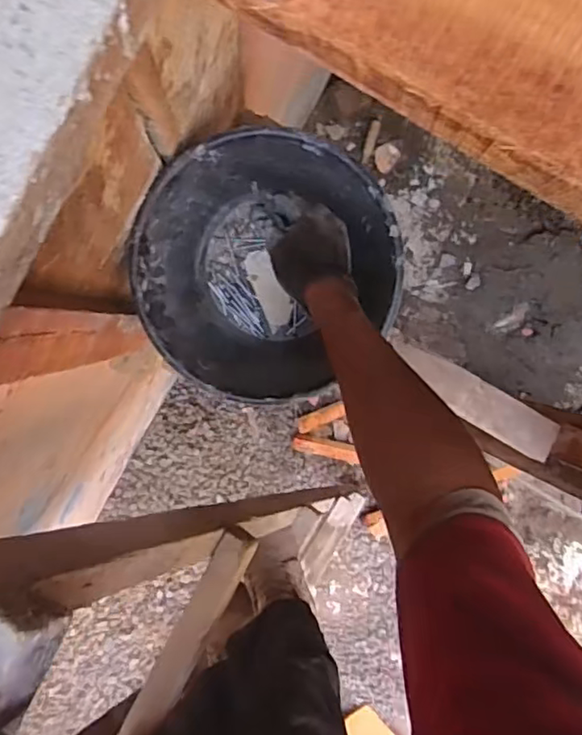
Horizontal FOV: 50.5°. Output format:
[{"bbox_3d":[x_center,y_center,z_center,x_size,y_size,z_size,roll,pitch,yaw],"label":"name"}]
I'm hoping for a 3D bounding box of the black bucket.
[{"bbox_3d":[-0.038,-0.109,0.732,0.271,0.222,0.269,0,93,-5],"label":"black bucket"}]

